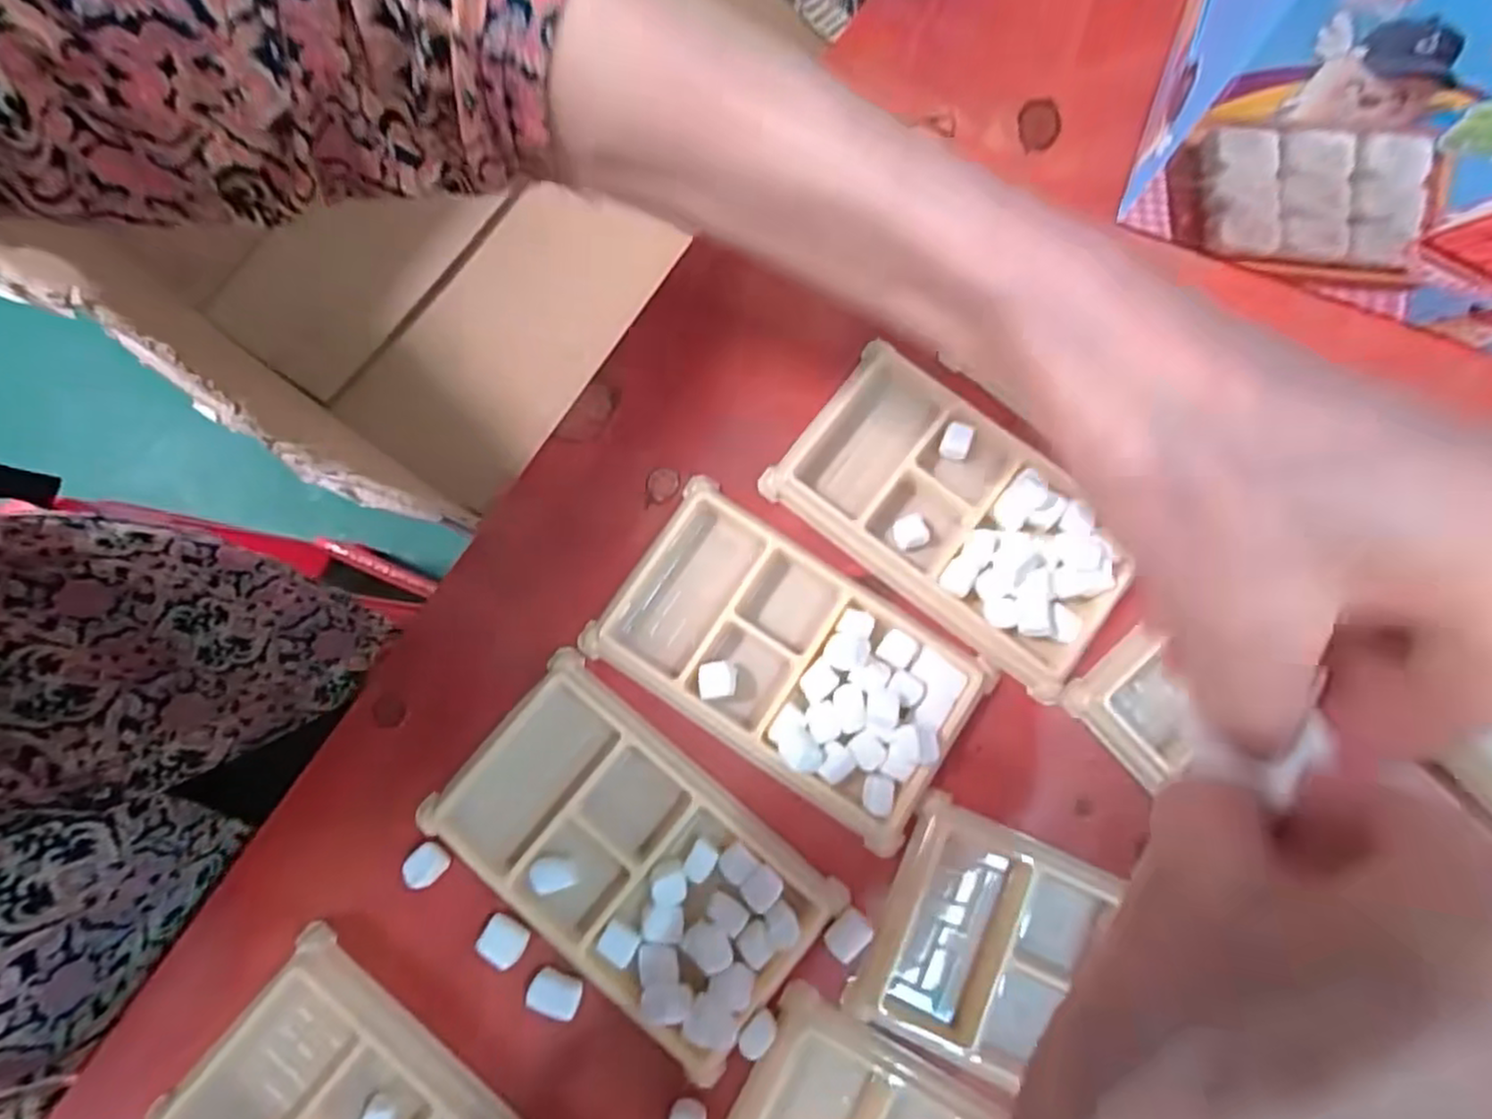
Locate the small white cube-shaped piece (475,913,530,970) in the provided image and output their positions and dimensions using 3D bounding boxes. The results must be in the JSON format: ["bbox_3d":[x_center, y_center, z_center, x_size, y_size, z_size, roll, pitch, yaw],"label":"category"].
[{"bbox_3d":[-0.084,0.132,0.246,0.015,0.008,0.013,34,81,7],"label":"small white cube-shaped piece"}]

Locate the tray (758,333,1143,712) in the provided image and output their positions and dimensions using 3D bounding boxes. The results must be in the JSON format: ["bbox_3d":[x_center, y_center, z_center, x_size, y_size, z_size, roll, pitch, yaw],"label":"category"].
[{"bbox_3d":[0.080,-0.018,0.273,0.132,0.012,0.077,36,81,7],"label":"tray"}]

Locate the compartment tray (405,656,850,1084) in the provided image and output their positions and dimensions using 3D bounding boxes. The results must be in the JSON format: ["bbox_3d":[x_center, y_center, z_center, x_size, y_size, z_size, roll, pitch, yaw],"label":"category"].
[{"bbox_3d":[-0.041,0.106,0.249,0.135,0.011,0.078,39,82,8],"label":"compartment tray"}]

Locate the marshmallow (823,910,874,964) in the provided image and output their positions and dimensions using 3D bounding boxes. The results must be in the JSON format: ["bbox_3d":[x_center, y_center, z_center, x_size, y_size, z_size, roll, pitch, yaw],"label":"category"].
[{"bbox_3d":[0.035,0.130,0.246,0.015,0.009,0.011,-44,81,-7],"label":"marshmallow"}]

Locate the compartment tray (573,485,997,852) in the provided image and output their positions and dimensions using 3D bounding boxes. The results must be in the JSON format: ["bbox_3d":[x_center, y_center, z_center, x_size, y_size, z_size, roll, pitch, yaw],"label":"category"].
[{"bbox_3d":[0.016,0.037,0.261,0.138,0.015,0.074,34,81,7],"label":"compartment tray"}]

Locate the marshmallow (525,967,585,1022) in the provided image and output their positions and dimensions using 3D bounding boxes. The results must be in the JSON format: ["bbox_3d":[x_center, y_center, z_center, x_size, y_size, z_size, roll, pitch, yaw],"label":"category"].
[{"bbox_3d":[-0.065,0.149,0.243,0.018,0.008,0.013,25,80,5],"label":"marshmallow"}]

